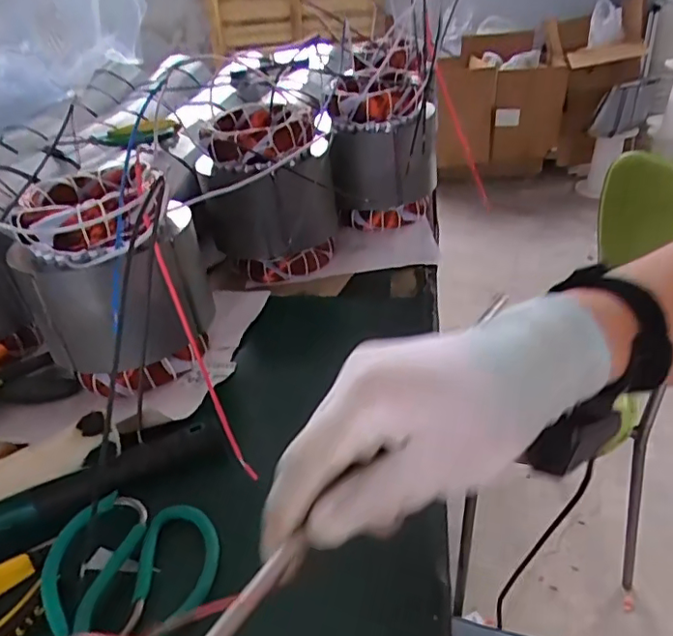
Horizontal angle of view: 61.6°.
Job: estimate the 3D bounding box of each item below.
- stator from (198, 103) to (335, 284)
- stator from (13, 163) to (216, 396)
[{"bbox_3d":[-0.082,-0.144,0.695,0.159,0.185,0.155,-9,35,-4],"label":"stator"},{"bbox_3d":[-0.200,-0.042,0.528,0.149,0.175,0.140,-17,37,-16],"label":"stator"}]

